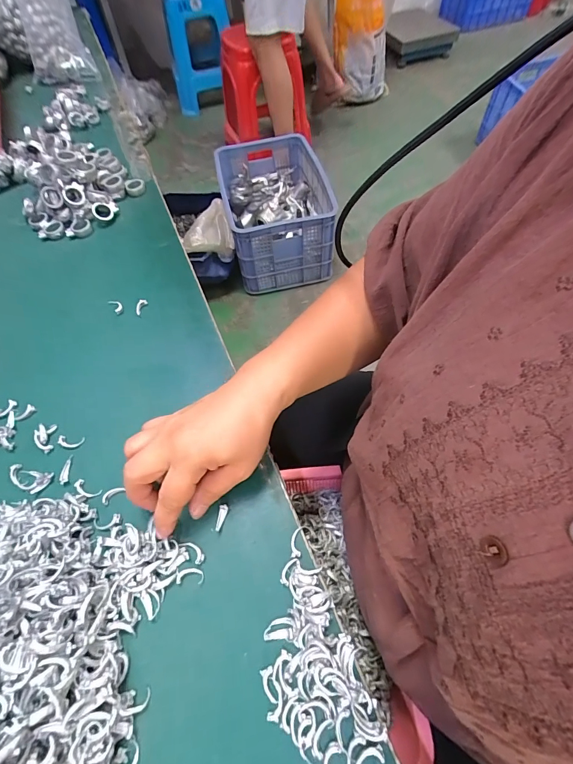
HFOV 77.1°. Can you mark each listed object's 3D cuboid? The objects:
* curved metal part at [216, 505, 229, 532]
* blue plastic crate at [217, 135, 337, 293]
[{"bbox_3d":[-0.051,0.107,0.284,0.007,0.004,0.020,4,61,6],"label":"curved metal part"},{"bbox_3d":[-0.028,-0.647,1.379,0.388,0.275,0.506,-13,59,-5],"label":"blue plastic crate"}]

